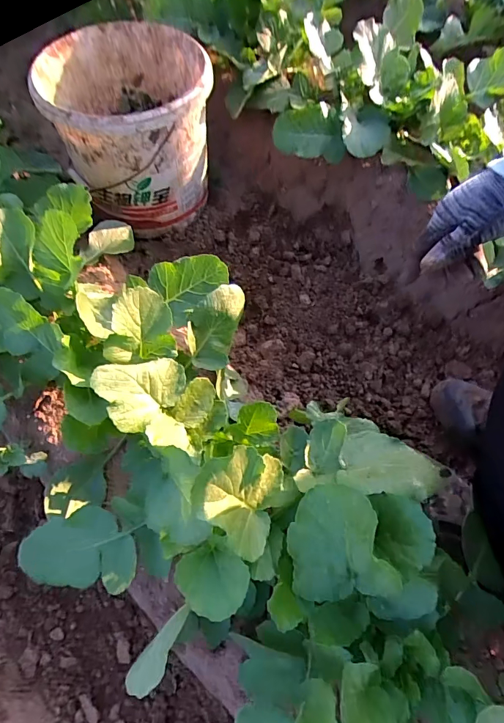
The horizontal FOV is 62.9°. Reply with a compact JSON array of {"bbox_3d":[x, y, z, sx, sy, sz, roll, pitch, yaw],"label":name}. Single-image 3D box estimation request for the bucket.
[{"bbox_3d":[-0.199,-0.388,0.708,0.245,0.218,0.252,0,64,0],"label":"bucket"}]

